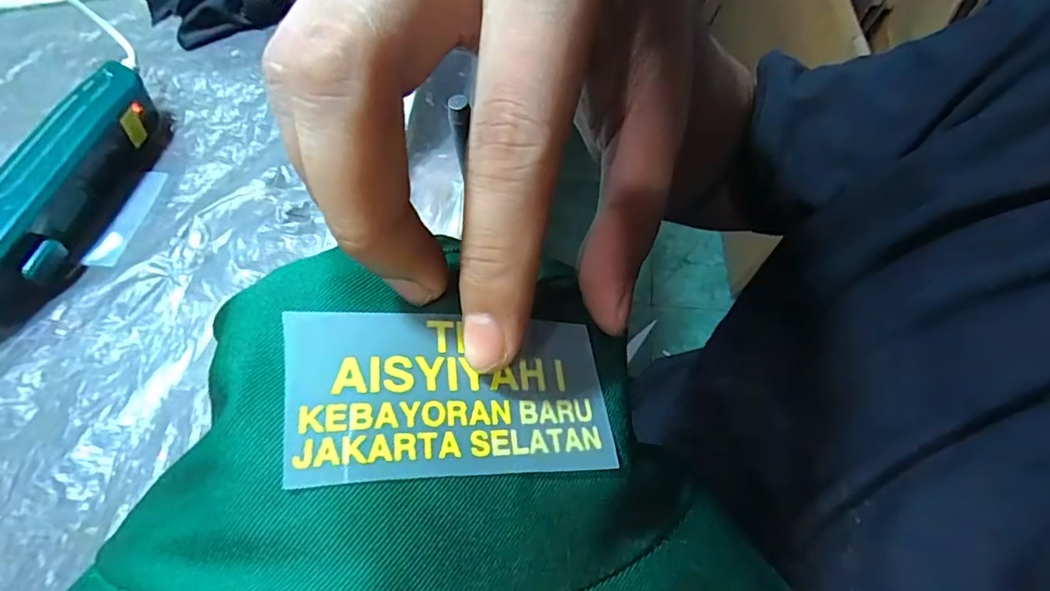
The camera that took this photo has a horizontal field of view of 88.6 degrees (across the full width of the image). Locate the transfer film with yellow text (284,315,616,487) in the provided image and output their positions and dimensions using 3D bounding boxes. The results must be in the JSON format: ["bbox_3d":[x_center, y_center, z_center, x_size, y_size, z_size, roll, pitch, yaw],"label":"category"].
[{"bbox_3d":[-0.014,0.021,0.117,0.070,0.004,0.035,7,59,-20],"label":"transfer film with yellow text"}]

